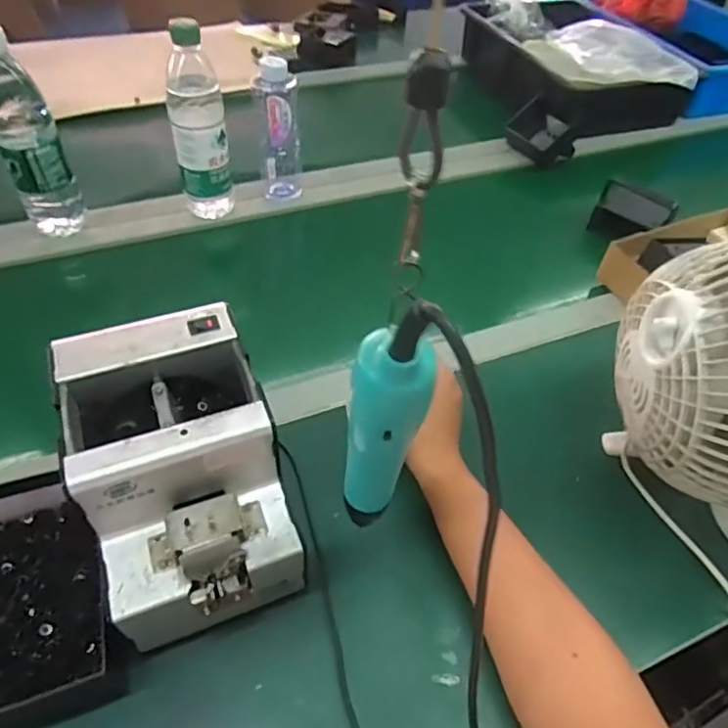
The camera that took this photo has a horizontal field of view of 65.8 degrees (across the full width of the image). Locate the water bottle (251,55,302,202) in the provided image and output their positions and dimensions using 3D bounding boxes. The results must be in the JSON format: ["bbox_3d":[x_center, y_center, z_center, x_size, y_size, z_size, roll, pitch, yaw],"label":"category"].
[{"bbox_3d":[-0.112,-0.298,0.731,0.052,0.174,0.054,-9,50,-12],"label":"water bottle"}]

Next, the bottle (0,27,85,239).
[{"bbox_3d":[-0.379,-0.247,0.641,0.061,0.235,0.054,-22,53,-21],"label":"bottle"}]

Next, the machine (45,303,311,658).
[{"bbox_3d":[-0.127,0.072,0.397,0.119,0.121,0.177,-17,52,-17],"label":"machine"}]

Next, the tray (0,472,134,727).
[{"bbox_3d":[-0.242,0.159,0.399,0.113,0.049,0.172,-16,51,-17],"label":"tray"}]

